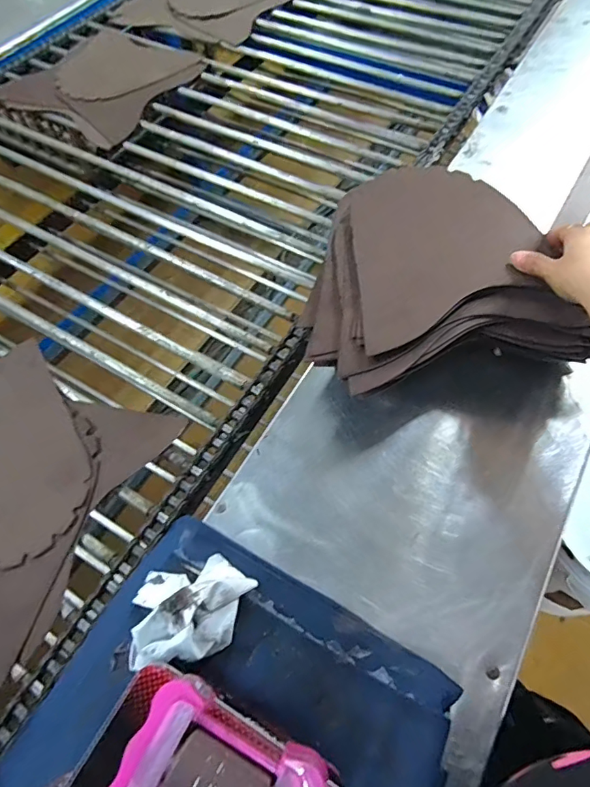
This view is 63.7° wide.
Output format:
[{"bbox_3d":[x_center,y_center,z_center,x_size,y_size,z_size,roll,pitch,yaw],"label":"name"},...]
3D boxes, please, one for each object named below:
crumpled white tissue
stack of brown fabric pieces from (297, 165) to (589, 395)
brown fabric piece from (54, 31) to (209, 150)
[{"bbox_3d":[-0.086,0.178,0.400,0.103,0.054,0.079,-16,60,-7],"label":"crumpled white tissue"},{"bbox_3d":[0.145,-0.135,0.502,0.278,0.044,0.247,-10,59,-3],"label":"stack of brown fabric pieces"},{"bbox_3d":[-0.349,-0.583,0.879,0.259,0.019,0.280,24,63,16],"label":"brown fabric piece"}]

